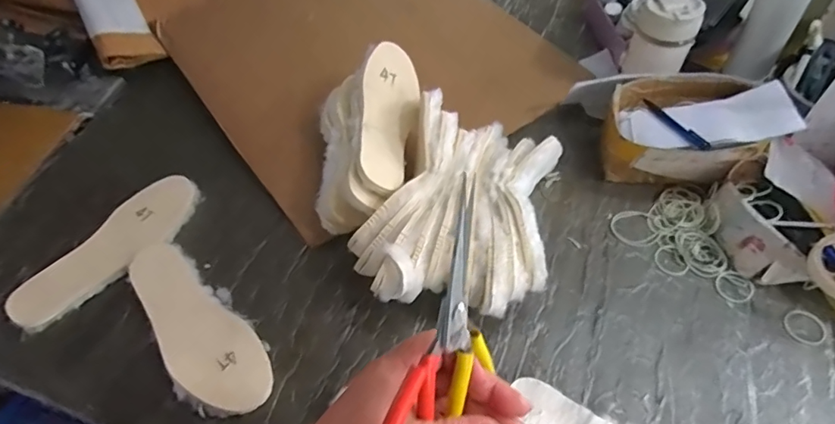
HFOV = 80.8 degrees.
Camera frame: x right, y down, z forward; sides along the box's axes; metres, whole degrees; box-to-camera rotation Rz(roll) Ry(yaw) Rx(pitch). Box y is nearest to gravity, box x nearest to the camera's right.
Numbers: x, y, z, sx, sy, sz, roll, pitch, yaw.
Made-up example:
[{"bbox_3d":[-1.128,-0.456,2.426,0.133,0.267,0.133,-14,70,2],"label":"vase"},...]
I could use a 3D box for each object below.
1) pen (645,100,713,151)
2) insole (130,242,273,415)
[{"bbox_3d":[0.348,-0.121,0.667,0.013,0.009,0.134,-14,41,-6],"label":"pen"},{"bbox_3d":[-0.269,0.132,0.596,0.091,0.017,0.264,-35,60,-19],"label":"insole"}]

